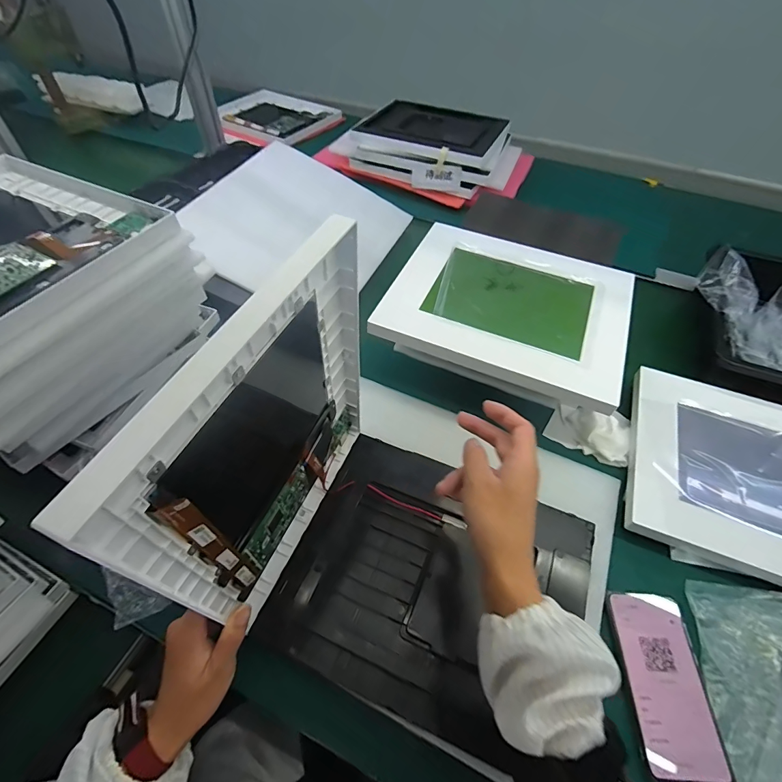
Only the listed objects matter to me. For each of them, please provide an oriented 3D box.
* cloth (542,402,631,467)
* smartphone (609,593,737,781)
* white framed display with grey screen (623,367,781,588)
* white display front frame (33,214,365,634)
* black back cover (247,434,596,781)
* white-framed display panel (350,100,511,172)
[{"bbox_3d":[0.267,0.043,0.545,0.100,0.030,0.081,23,55,16],"label":"cloth"},{"bbox_3d":[0.258,0.272,0.387,0.073,0.008,0.144,4,52,1],"label":"smartphone"},{"bbox_3d":[0.446,0.106,0.493,0.298,0.029,0.255,18,54,12],"label":"white framed display with grey screen"},{"bbox_3d":[-0.088,0.049,0.349,0.024,0.302,0.259,21,54,14],"label":"white display front frame"},{"bbox_3d":[0.044,0.187,0.424,0.292,0.023,0.245,20,54,14],"label":"black back cover"},{"bbox_3d":[0.098,-0.588,0.926,0.314,0.033,0.252,17,54,11],"label":"white-framed display panel"}]

